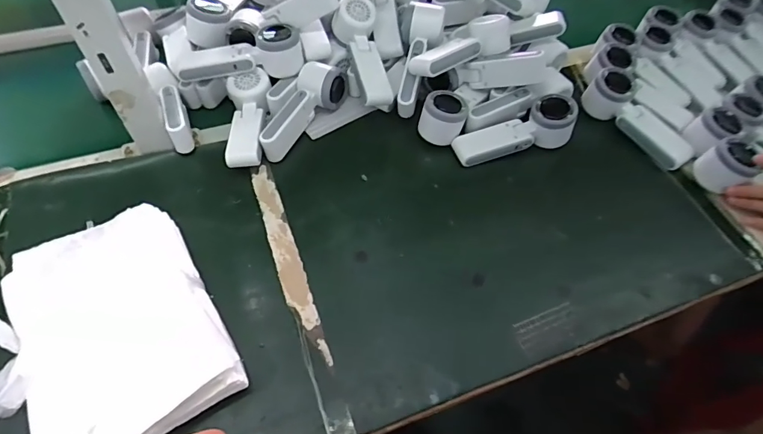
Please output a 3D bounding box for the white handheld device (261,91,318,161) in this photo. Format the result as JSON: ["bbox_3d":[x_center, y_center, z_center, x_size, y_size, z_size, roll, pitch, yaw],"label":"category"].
[{"bbox_3d":[-0.122,-0.120,0.581,0.020,0.047,0.102,24,56,15],"label":"white handheld device"}]

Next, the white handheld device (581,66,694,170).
[{"bbox_3d":[0.363,-0.139,0.625,0.064,0.057,0.169,-33,77,-23],"label":"white handheld device"}]

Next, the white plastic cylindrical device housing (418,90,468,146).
[{"bbox_3d":[0.083,-0.133,0.597,0.059,0.057,0.051,11,54,6],"label":"white plastic cylindrical device housing"}]

